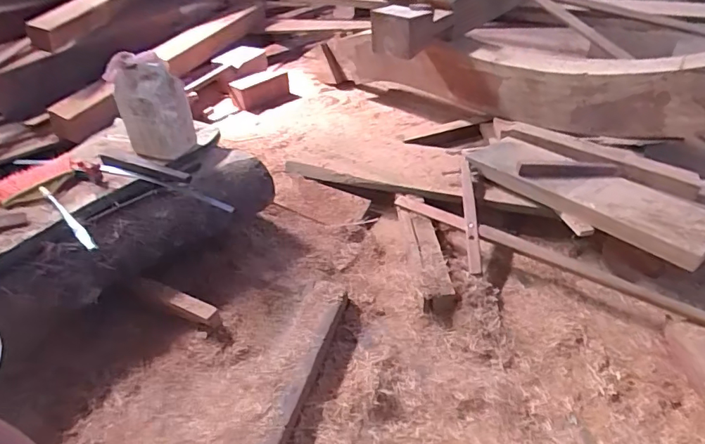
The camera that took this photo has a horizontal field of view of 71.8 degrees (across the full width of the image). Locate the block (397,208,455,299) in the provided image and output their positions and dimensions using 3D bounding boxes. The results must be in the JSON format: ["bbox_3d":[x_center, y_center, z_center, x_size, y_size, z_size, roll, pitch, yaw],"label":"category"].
[{"bbox_3d":[0.275,0.109,1.894,0.122,0.088,0.530,-5,38,-2],"label":"block"}]

